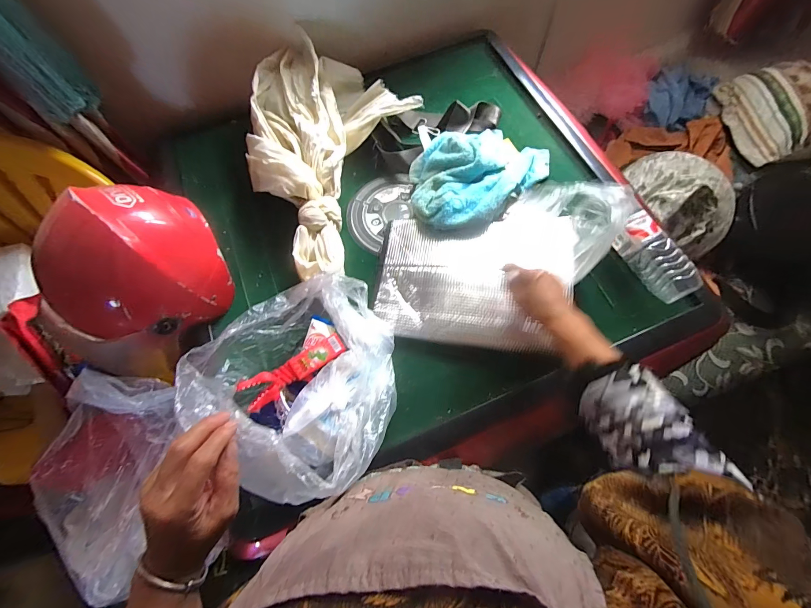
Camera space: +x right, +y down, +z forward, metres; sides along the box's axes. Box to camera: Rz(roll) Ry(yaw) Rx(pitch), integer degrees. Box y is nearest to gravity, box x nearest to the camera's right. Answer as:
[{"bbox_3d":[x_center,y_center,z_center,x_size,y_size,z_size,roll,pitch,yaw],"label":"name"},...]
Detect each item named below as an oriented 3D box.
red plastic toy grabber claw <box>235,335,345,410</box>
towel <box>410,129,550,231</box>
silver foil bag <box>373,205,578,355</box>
[{"bbox_3d":[-0.166,0.099,0.527,0.162,0.026,0.039,-30,68,-32],"label":"red plastic toy grabber claw"},{"bbox_3d":[0.128,-0.258,0.652,0.193,0.076,0.295,41,75,17],"label":"towel"},{"bbox_3d":[0.115,-0.058,0.587,0.317,0.050,0.252,8,68,6],"label":"silver foil bag"}]

